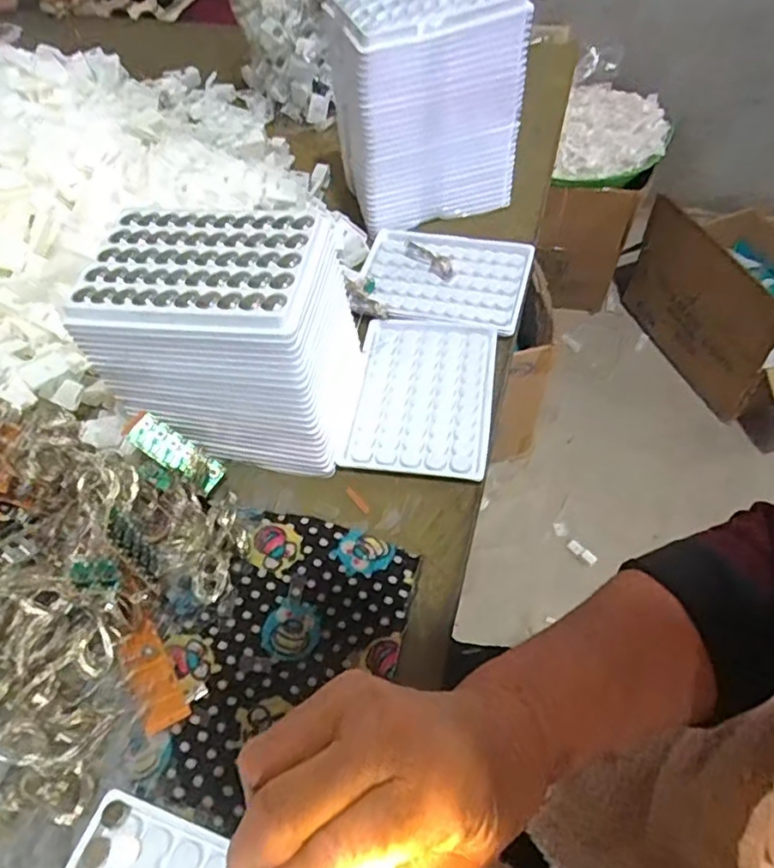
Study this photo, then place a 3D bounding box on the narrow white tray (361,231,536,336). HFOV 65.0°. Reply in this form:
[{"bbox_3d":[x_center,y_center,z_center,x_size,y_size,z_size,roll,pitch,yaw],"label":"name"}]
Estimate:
[{"bbox_3d":[0.043,-0.125,0.478,0.129,0.010,0.098,12,56,13],"label":"narrow white tray"}]

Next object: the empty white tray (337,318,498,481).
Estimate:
[{"bbox_3d":[0.026,-0.028,0.418,0.092,0.009,0.126,5,55,8],"label":"empty white tray"}]

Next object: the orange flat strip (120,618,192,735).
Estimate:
[{"bbox_3d":[-0.121,0.125,0.314,0.021,0.007,0.055,-14,55,-37],"label":"orange flat strip"}]

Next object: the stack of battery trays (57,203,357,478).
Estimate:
[{"bbox_3d":[-0.090,-0.056,0.373,0.139,0.120,0.095,6,55,9],"label":"stack of battery trays"}]

